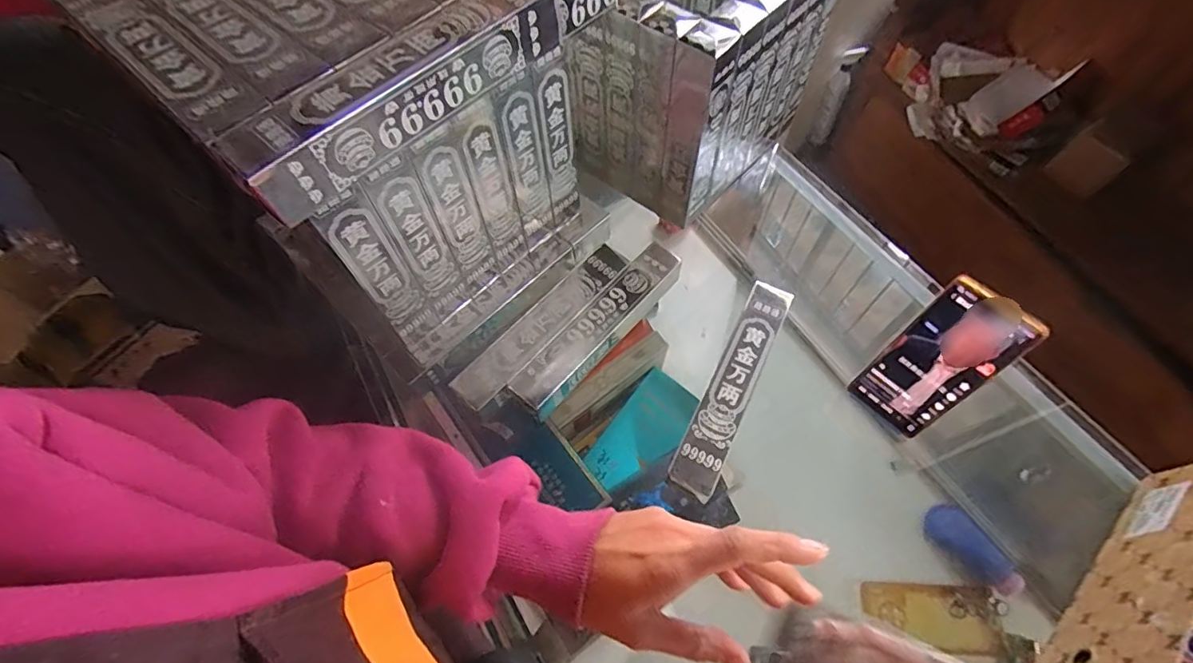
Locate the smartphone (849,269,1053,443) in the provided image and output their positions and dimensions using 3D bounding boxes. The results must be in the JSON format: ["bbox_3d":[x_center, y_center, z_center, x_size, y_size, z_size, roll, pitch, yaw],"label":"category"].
[{"bbox_3d":[0.301,0.029,0.452,0.012,0.154,0.073,-27,62,-40],"label":"smartphone"}]

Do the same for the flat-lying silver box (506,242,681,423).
[{"bbox_3d":[0.005,-0.005,0.534,0.047,0.040,0.222,39,70,20],"label":"flat-lying silver box"}]

